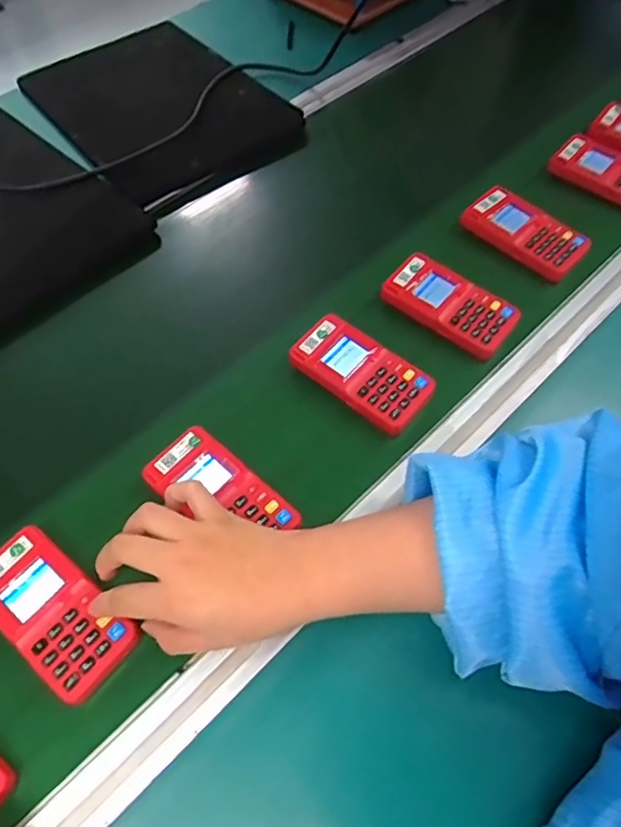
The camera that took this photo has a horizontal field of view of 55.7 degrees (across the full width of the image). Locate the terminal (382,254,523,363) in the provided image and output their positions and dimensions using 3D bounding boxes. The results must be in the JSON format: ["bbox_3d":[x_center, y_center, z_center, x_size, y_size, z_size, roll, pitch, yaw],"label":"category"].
[{"bbox_3d":[0.131,-0.104,0.553,0.124,0.025,0.058,34,64,22],"label":"terminal"}]

